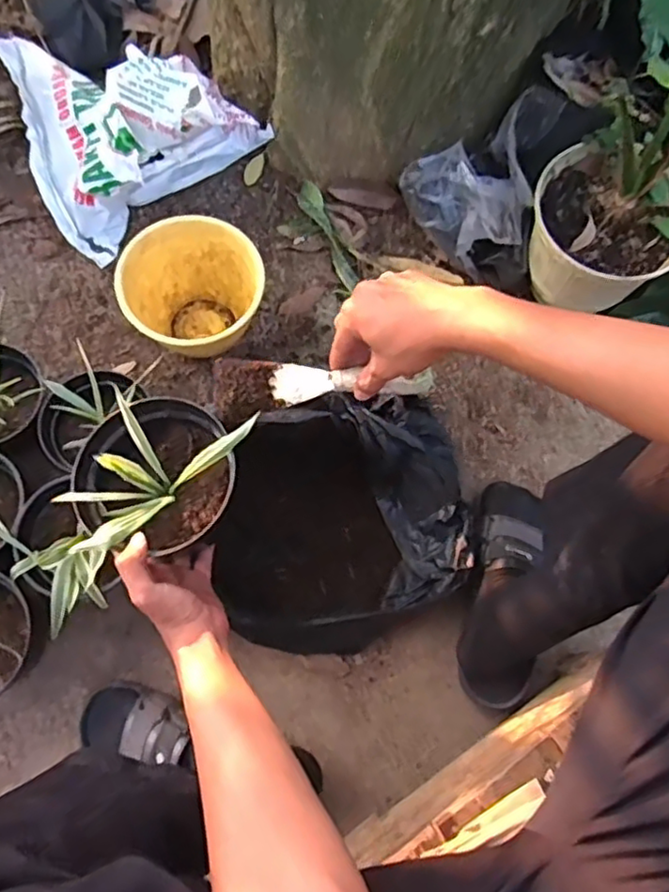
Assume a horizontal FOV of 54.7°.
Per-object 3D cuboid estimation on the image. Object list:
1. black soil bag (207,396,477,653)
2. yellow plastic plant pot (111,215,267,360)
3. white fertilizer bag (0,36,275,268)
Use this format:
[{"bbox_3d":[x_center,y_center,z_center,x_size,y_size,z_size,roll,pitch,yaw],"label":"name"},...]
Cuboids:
[{"bbox_3d":[0.007,0.081,0.771,0.309,0.134,0.291,-8,72,-5],"label":"black soil bag"},{"bbox_3d":[-0.175,-0.185,0.832,0.163,0.128,0.156,1,68,-2],"label":"yellow plastic plant pot"},{"bbox_3d":[-0.296,-0.464,0.905,0.299,0.181,0.283,-30,72,-13],"label":"white fertilizer bag"}]

